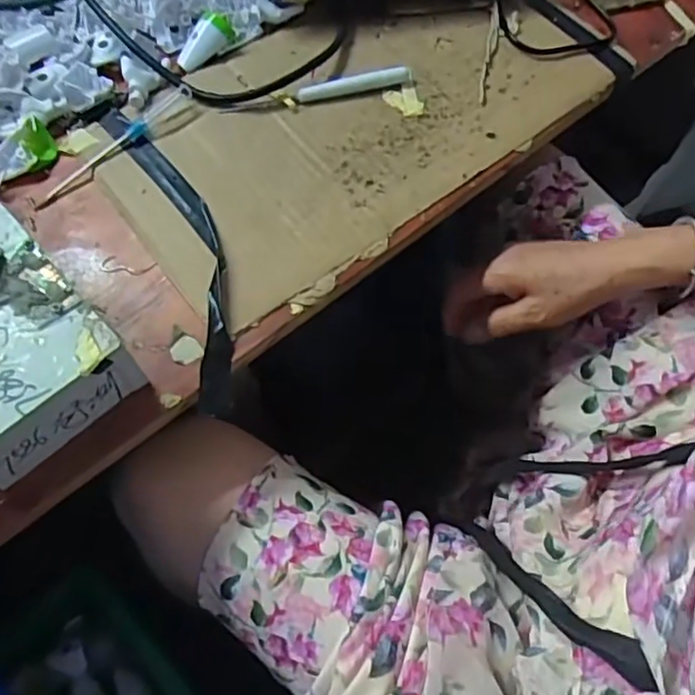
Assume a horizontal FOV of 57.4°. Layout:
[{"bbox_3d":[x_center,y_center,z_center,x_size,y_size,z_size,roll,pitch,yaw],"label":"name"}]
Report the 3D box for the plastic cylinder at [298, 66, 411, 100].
[{"bbox_3d":[0.006,-0.187,0.446,0.081,0.011,0.012,-11,65,-5],"label":"plastic cylinder"}]

